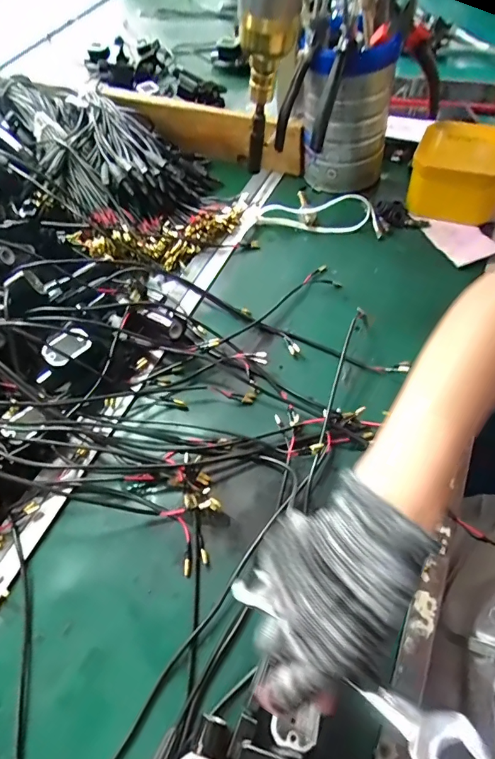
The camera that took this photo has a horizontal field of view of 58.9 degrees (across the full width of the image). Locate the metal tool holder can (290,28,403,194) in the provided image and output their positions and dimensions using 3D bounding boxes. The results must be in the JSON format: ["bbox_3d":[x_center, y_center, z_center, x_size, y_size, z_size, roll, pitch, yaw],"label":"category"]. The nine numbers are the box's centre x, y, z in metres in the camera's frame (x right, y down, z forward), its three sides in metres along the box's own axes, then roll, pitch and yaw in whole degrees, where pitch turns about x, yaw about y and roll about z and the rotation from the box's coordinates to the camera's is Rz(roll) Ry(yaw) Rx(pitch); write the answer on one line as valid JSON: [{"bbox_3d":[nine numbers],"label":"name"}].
[{"bbox_3d":[0.114,-0.302,0.512,0.106,0.147,0.091,-11,57,-3],"label":"metal tool holder can"}]

